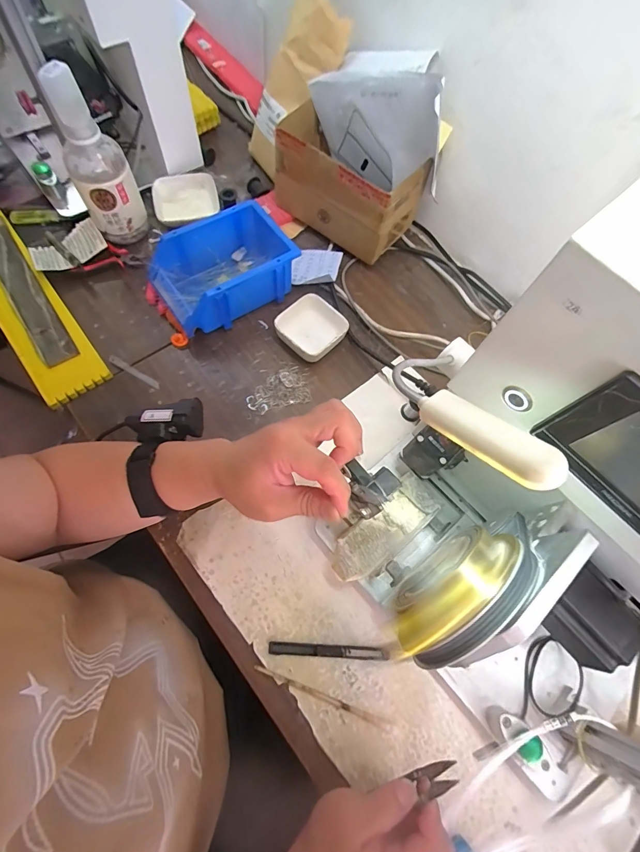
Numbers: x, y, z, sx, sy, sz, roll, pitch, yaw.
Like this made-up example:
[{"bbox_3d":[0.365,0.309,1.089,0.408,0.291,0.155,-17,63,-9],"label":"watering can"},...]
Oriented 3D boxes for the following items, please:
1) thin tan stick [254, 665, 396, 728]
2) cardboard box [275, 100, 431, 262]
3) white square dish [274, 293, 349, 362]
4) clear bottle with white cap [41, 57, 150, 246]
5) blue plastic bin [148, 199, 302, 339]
[{"bbox_3d":[0.004,0.277,0.396,0.150,0.007,0.007,21,68,3],"label":"thin tan stick"},{"bbox_3d":[0.036,-0.360,0.593,0.208,0.133,0.113,34,68,8],"label":"cardboard box"},{"bbox_3d":[-0.010,-0.138,0.546,0.091,0.030,0.083,-40,77,-18],"label":"white square dish"},{"bbox_3d":[-0.297,-0.347,0.517,0.074,0.195,0.081,-29,74,-16],"label":"clear bottle with white cap"},{"bbox_3d":[-0.129,-0.225,0.550,0.200,0.079,0.130,-31,74,-17],"label":"blue plastic bin"}]

